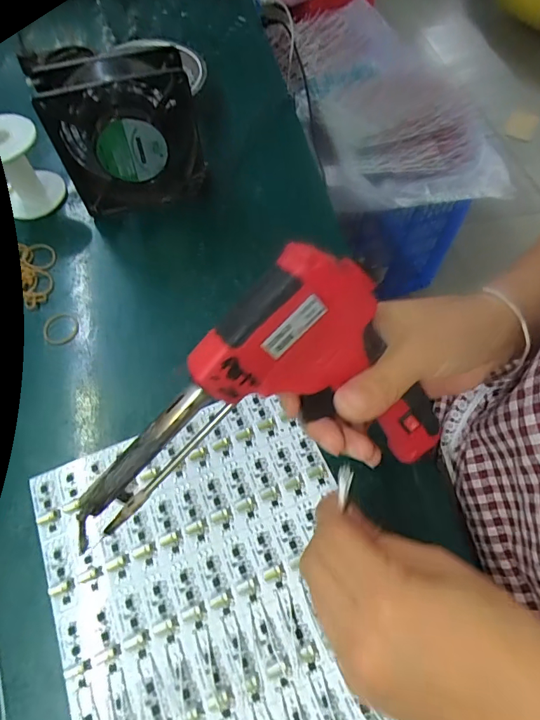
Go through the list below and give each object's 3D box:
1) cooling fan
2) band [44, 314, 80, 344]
[{"bbox_3d":[-0.126,-0.198,0.395,0.120,0.131,0.044,-17,64,-6],"label":"cooling fan"},{"bbox_3d":[-0.177,-0.026,0.368,0.031,0.004,0.031,-3,62,-1],"label":"band"}]

